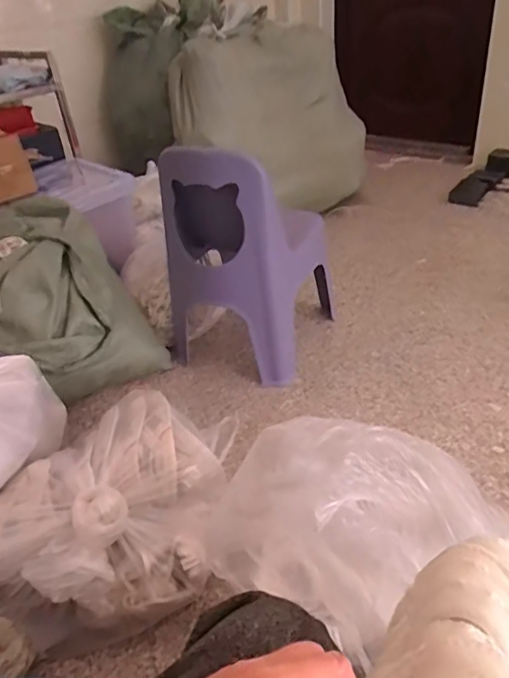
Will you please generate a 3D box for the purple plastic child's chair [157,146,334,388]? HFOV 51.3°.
[{"bbox_3d":[-0.018,-0.230,1.365,0.348,0.537,0.330,10,38,23],"label":"purple plastic child's chair"}]

